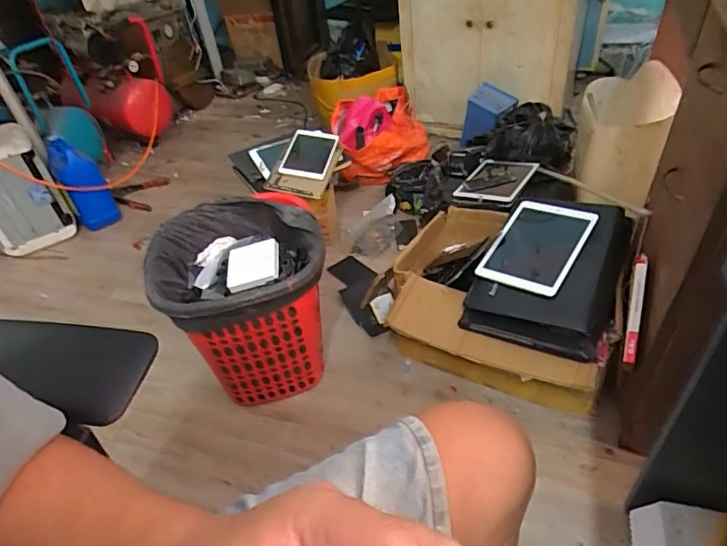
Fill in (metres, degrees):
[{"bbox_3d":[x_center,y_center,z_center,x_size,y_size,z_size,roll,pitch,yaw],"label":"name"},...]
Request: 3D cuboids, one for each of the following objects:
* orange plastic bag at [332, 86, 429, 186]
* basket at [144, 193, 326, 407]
[{"bbox_3d":[0.045,-0.468,1.764,0.342,0.269,0.274,-24,43,-17],"label":"orange plastic bag"},{"bbox_3d":[-0.237,0.075,1.098,0.328,0.367,0.329,-13,41,-6],"label":"basket"}]

